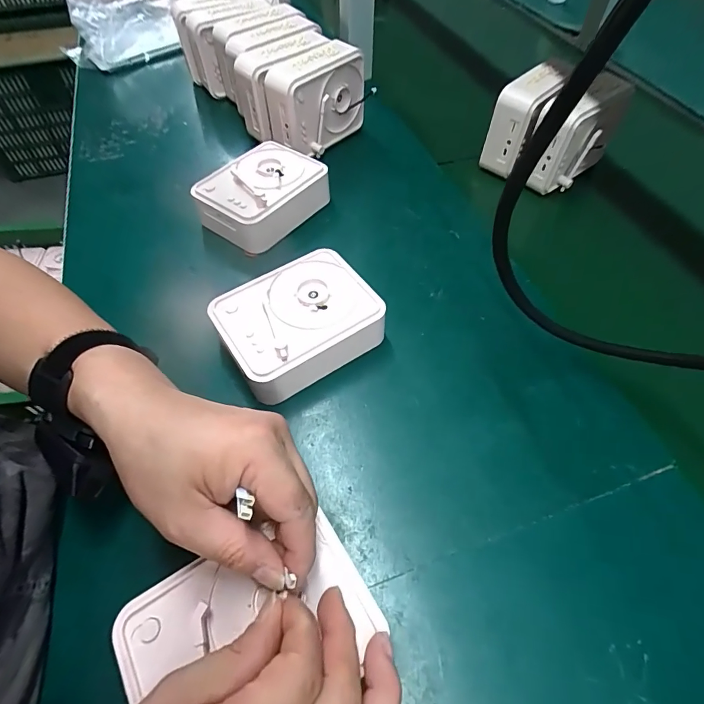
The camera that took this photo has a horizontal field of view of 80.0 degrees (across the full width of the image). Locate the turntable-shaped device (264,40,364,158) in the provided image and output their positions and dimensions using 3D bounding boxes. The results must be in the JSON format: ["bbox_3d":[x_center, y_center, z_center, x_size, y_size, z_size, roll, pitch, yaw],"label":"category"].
[{"bbox_3d":[-0.042,-0.309,0.526,0.120,0.105,0.056,-39,64,-23],"label":"turntable-shaped device"}]

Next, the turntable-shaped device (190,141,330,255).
[{"bbox_3d":[-0.093,-0.171,0.462,0.105,0.051,0.126,31,61,20],"label":"turntable-shaped device"}]

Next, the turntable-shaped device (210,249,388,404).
[{"bbox_3d":[-0.044,-0.022,0.358,0.125,0.047,0.100,-30,60,-19],"label":"turntable-shaped device"}]

